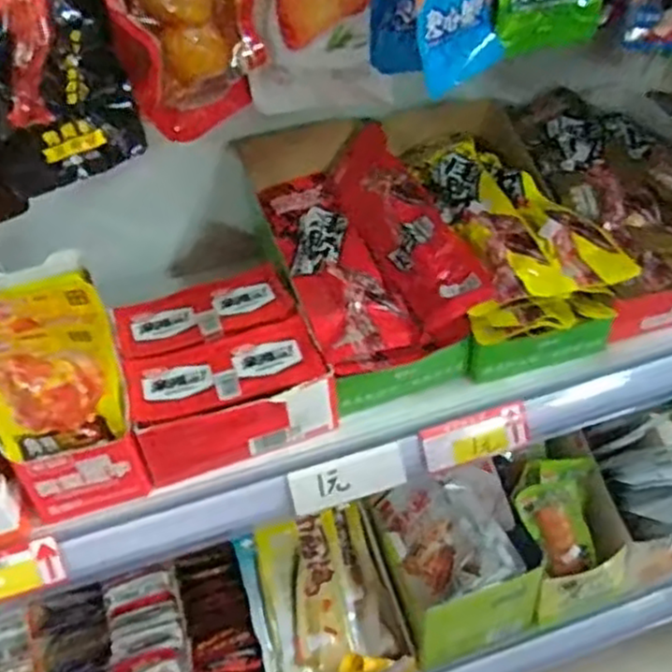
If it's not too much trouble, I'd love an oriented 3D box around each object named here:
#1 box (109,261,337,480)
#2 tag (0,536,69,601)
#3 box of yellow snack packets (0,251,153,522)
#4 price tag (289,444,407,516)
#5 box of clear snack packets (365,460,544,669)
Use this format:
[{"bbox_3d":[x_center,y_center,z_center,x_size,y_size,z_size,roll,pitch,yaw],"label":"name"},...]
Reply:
[{"bbox_3d":[-0.096,0.023,0.580,0.143,0.063,0.161,-18,43,-13],"label":"box"},{"bbox_3d":[-0.238,0.170,0.501,0.086,0.035,0.004,-18,8,-10],"label":"tag"},{"bbox_3d":[-0.191,0.039,0.493,0.094,0.164,0.083,-23,44,-18],"label":"box of yellow snack packets"},{"bbox_3d":[0.010,0.111,0.549,0.089,0.032,0.005,-14,4,-12],"label":"price tag"},{"bbox_3d":[0.119,0.226,0.756,0.134,0.129,0.149,-16,43,-11],"label":"box of clear snack packets"}]

